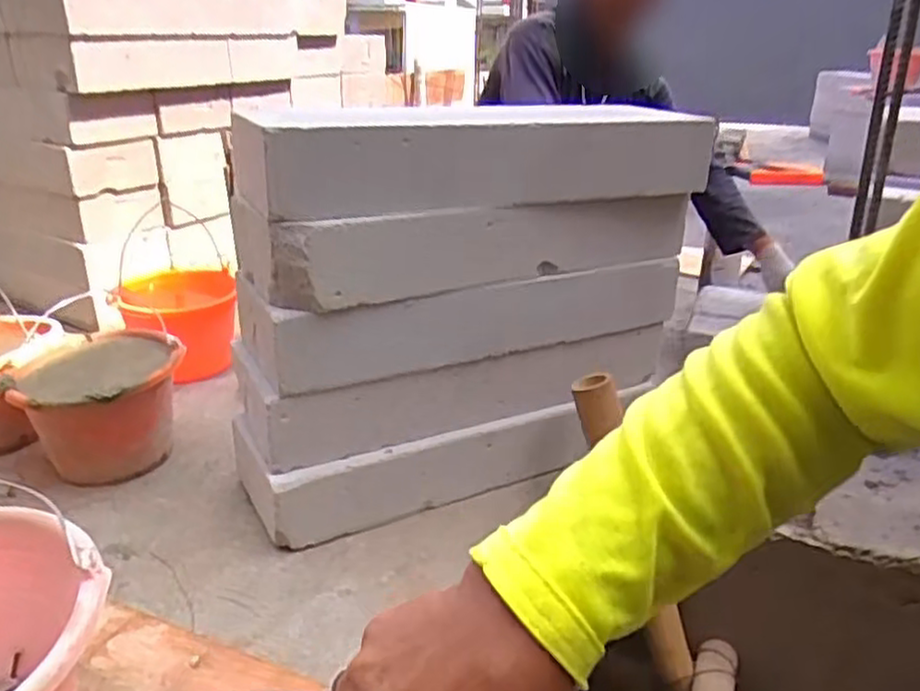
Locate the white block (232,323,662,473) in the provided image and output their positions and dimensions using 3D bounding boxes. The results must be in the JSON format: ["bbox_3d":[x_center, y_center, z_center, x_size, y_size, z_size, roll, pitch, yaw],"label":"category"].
[{"bbox_3d":[-0.001,0.030,1.002,0.565,0.091,0.165,-11,26,-24],"label":"white block"}]

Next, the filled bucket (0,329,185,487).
[{"bbox_3d":[-0.519,0.092,1.058,0.223,0.154,0.243,-12,26,-26],"label":"filled bucket"}]

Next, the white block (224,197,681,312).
[{"bbox_3d":[0.018,-0.147,0.930,0.561,0.093,0.169,-11,26,-24],"label":"white block"}]

